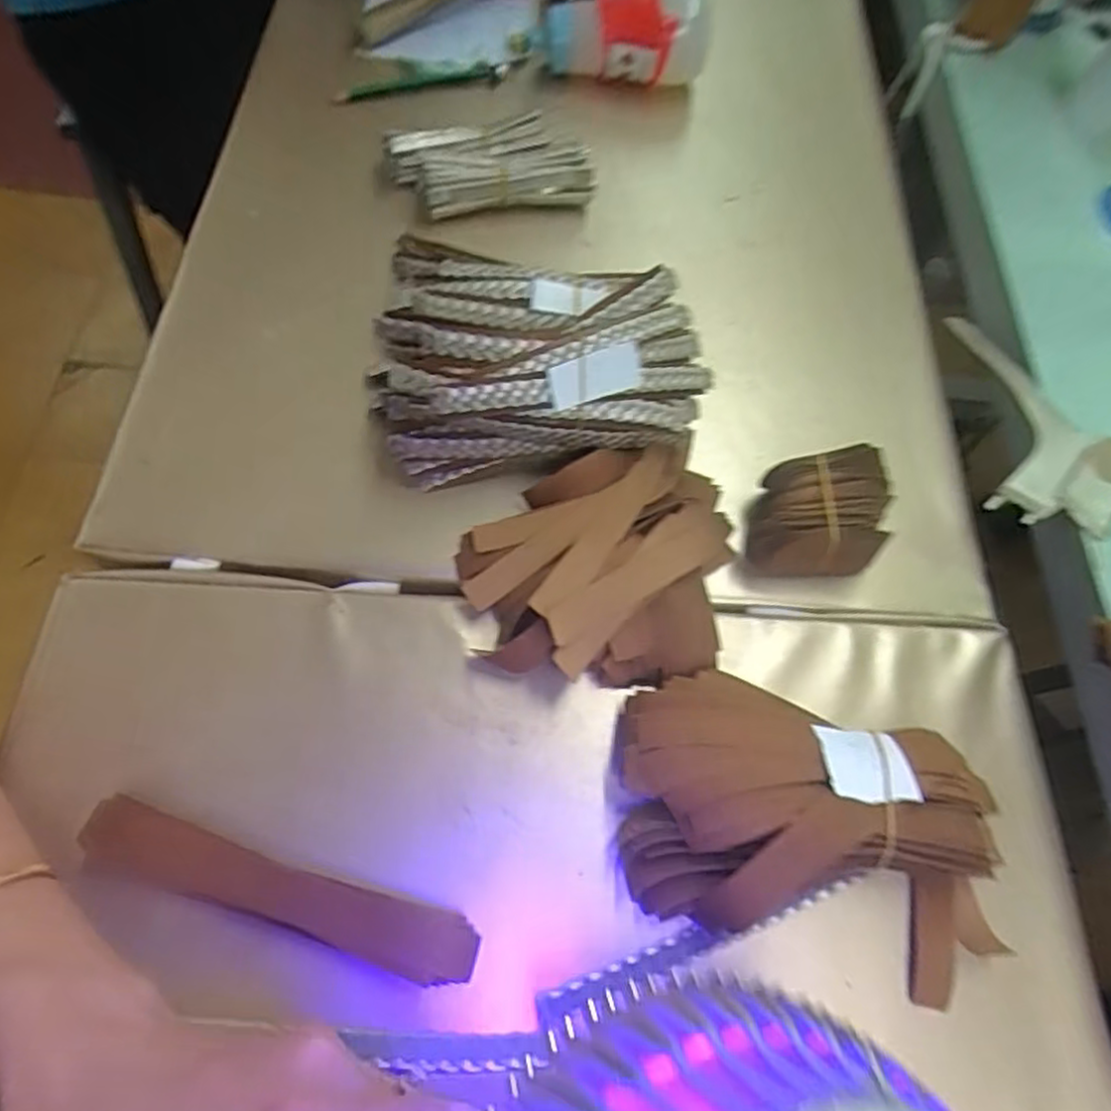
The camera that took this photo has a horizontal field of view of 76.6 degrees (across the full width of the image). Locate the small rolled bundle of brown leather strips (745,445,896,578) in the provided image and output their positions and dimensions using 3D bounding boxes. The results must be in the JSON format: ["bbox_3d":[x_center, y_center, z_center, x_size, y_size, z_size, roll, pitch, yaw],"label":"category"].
[{"bbox_3d":[0.147,-0.021,0.400,0.076,0.054,0.060,3,65,-3],"label":"small rolled bundle of brown leather strips"}]

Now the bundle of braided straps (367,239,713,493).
[{"bbox_3d":[-0.017,-0.139,0.426,0.192,0.078,0.163,-8,66,-8],"label":"bundle of braided straps"}]

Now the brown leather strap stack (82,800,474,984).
[{"bbox_3d":[-0.123,0.148,0.311,0.181,0.016,0.028,17,65,4],"label":"brown leather strap stack"}]

